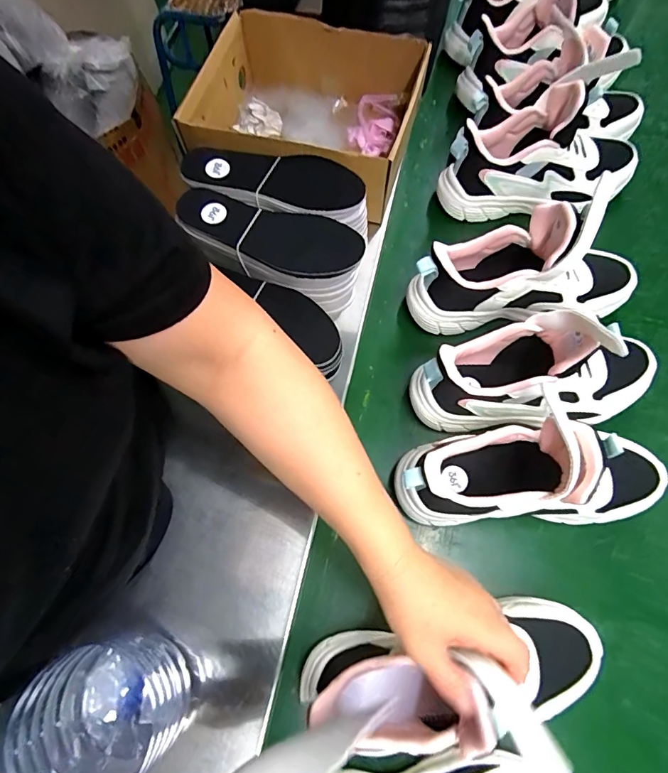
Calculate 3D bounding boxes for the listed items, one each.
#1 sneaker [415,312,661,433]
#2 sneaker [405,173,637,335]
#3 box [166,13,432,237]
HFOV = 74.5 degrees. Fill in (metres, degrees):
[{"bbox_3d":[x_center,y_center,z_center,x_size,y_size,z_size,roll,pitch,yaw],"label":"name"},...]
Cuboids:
[{"bbox_3d":[0.204,-0.014,0.437,0.235,0.155,0.087,-6,69,0],"label":"sneaker"},{"bbox_3d":[0.212,-0.121,0.481,0.246,0.138,0.097,-8,69,0],"label":"sneaker"},{"bbox_3d":[-0.042,-0.341,0.561,0.272,0.097,0.229,17,71,9],"label":"box"}]

